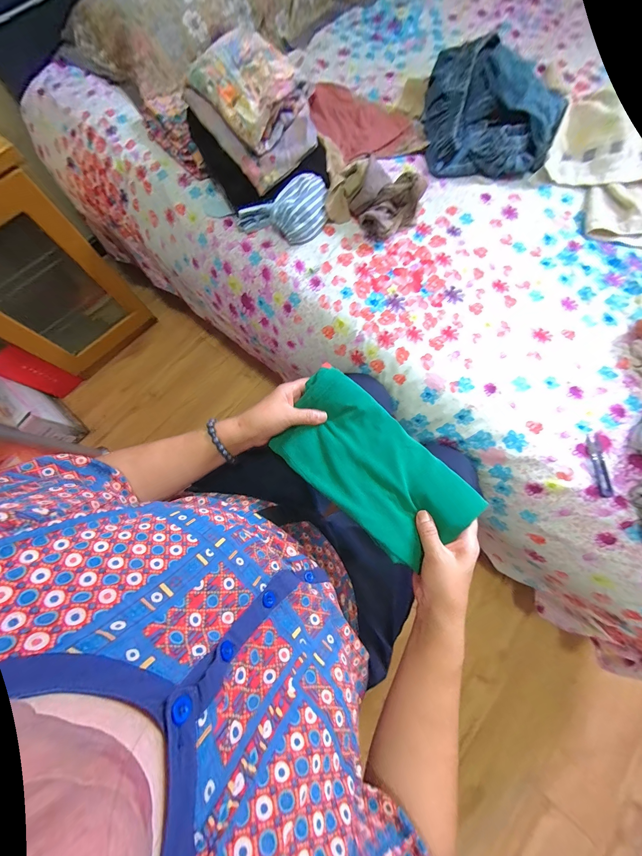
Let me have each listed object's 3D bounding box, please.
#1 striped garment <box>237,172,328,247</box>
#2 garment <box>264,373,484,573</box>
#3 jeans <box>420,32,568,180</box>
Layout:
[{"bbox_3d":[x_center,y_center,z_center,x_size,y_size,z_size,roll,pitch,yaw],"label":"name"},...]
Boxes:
[{"bbox_3d":[-0.071,-0.429,0.563,0.179,0.059,0.108,-23,76,-4],"label":"striped garment"},{"bbox_3d":[0.064,0.046,0.368,0.253,0.038,0.142,40,79,11],"label":"garment"},{"bbox_3d":[0.347,-0.661,0.578,0.235,0.089,0.298,1,75,2],"label":"jeans"}]

